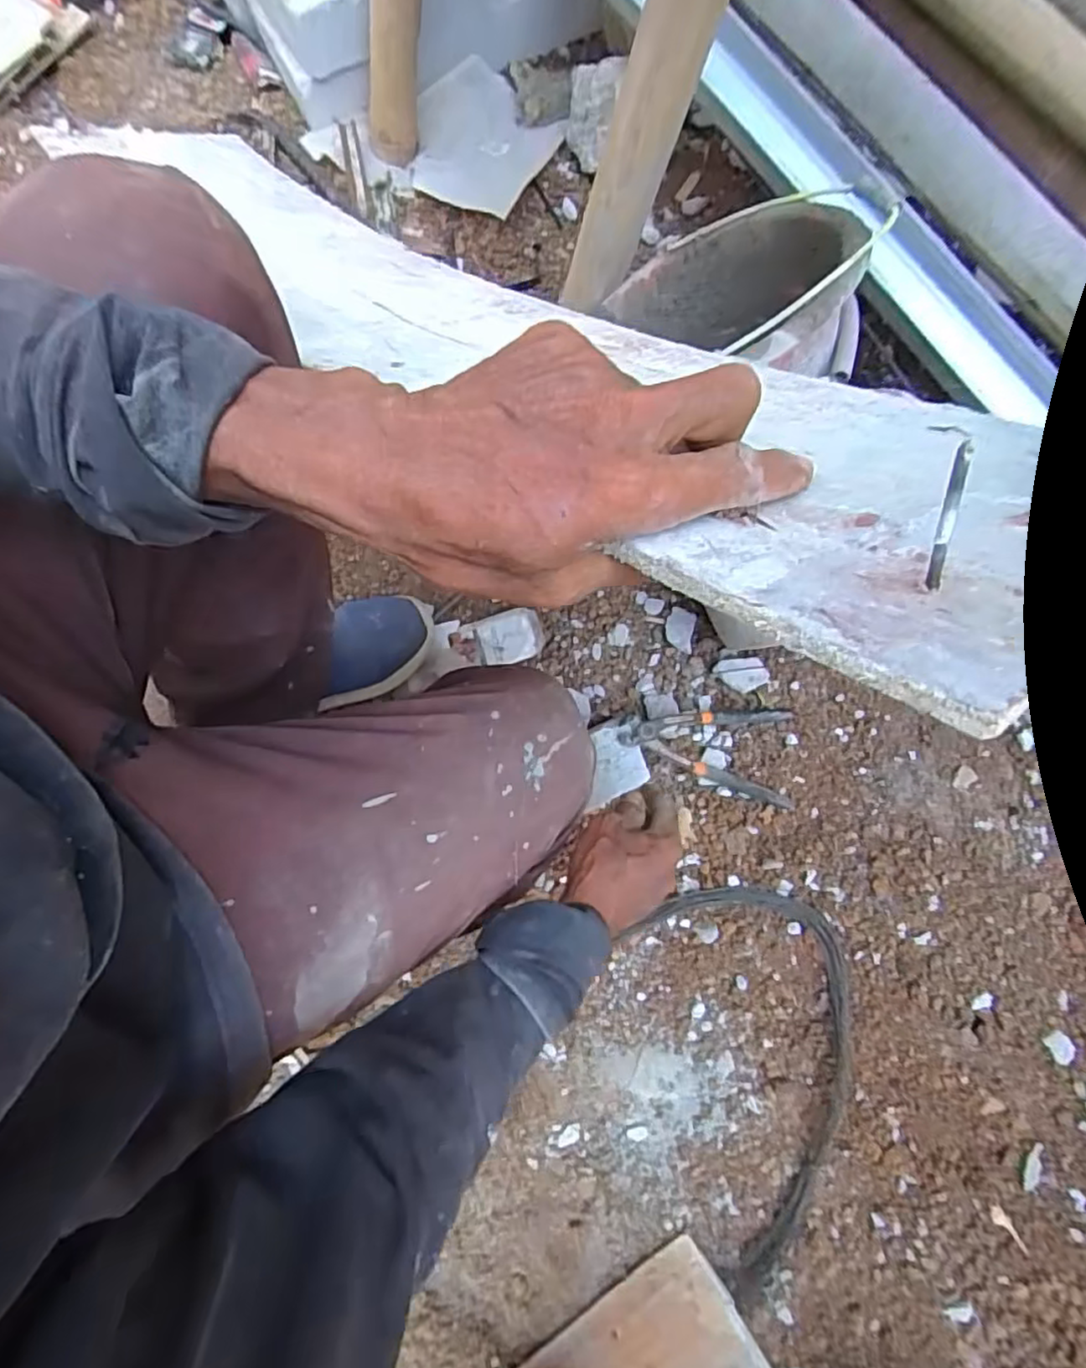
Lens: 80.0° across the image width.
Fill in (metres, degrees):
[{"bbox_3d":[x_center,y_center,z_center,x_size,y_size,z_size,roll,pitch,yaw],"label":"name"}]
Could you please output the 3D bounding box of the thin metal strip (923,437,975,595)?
[{"bbox_3d":[0.114,-0.045,0.183,0.006,0.052,0.004,-35,51,-6],"label":"thin metal strip"}]

